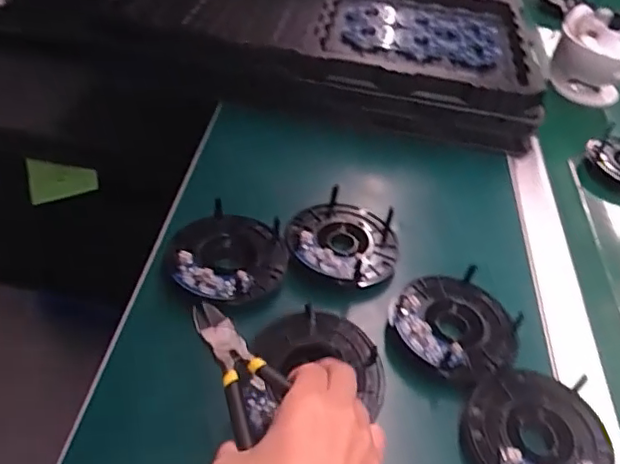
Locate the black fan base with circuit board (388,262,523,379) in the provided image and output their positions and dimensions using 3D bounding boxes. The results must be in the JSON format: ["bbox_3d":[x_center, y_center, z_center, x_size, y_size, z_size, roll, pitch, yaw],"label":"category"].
[{"bbox_3d":[0.120,0.071,0.470,0.096,0.023,0.102,28,48,19],"label":"black fan base with circuit board"}]

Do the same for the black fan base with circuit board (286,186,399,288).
[{"bbox_3d":[0.030,0.004,0.525,0.098,0.021,0.098,4,44,-4],"label":"black fan base with circuit board"}]

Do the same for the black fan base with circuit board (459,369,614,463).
[{"bbox_3d":[0.160,0.138,0.403,0.098,0.017,0.101,32,50,23],"label":"black fan base with circuit board"}]

